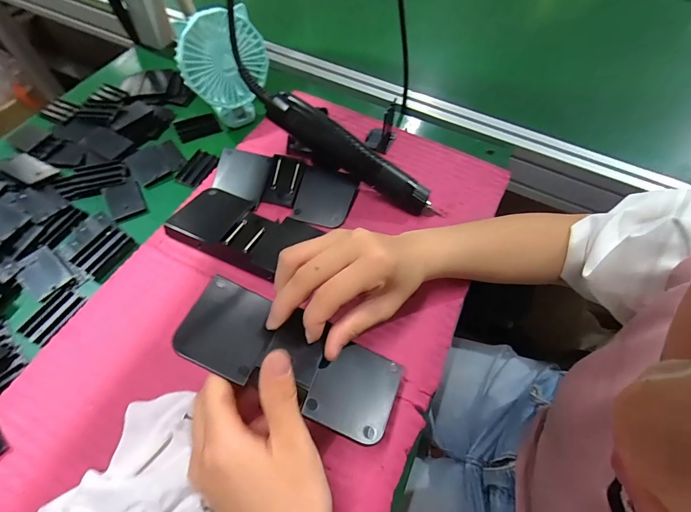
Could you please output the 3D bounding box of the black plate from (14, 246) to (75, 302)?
[{"bbox_3d":[-0.302,0.016,0.355,0.051,0.006,0.038,36,64,16],"label":"black plate"}]

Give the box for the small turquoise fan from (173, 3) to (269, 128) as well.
[{"bbox_3d":[-0.142,-0.221,0.429,0.100,0.120,0.043,-21,63,-15],"label":"small turquoise fan"}]

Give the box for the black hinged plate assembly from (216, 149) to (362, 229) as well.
[{"bbox_3d":[-0.070,-0.085,0.410,0.160,0.017,0.072,14,60,5],"label":"black hinged plate assembly"}]

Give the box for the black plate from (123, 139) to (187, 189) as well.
[{"bbox_3d":[-0.236,-0.119,0.442,0.061,0.010,0.060,-36,68,-21],"label":"black plate"}]

